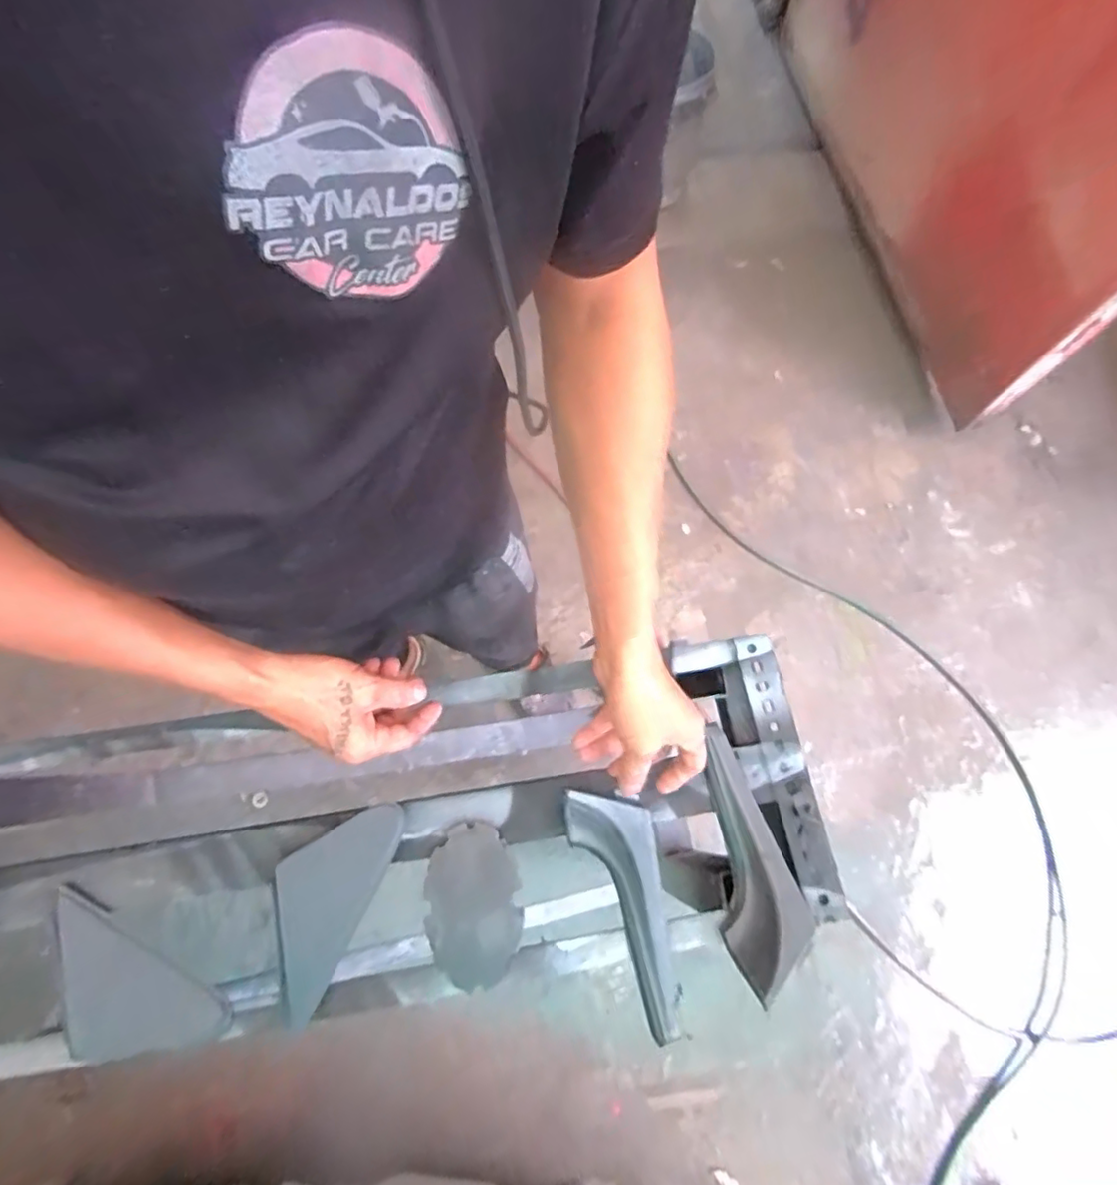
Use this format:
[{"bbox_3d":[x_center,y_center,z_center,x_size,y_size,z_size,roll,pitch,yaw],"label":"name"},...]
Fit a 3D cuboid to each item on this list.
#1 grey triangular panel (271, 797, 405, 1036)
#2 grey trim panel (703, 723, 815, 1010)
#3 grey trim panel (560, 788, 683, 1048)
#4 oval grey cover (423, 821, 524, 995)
[{"bbox_3d":[-0.204,0.258,0.504,0.080,0.017,0.167,23,73,7],"label":"grey triangular panel"},{"bbox_3d":[0.165,0.225,0.516,0.064,0.031,0.203,-7,64,-2],"label":"grey trim panel"},{"bbox_3d":[0.064,0.262,0.502,0.066,0.035,0.206,-18,84,-5],"label":"grey trim panel"},{"bbox_3d":[-0.074,0.267,0.506,0.080,0.004,0.124,-4,72,-1],"label":"oval grey cover"}]

